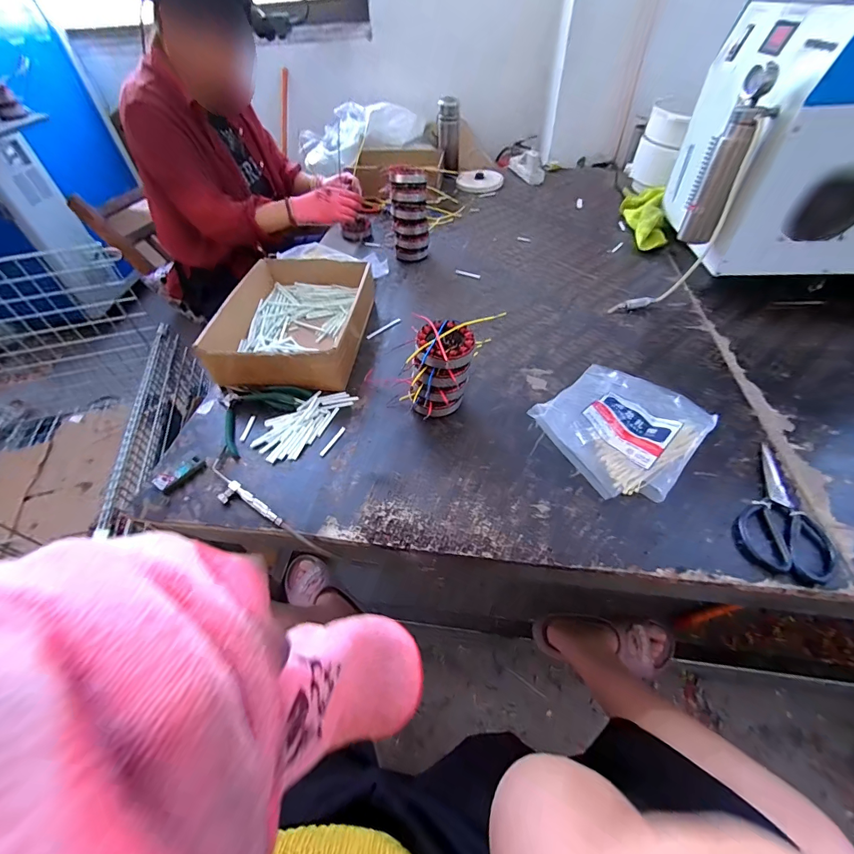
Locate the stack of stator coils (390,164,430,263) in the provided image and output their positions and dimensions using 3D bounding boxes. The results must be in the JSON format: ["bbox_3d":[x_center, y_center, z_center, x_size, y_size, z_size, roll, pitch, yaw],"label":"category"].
[{"bbox_3d":[-0.043,-0.522,0.934,0.086,0.182,0.093,-5,50,-2],"label":"stack of stator coils"}]

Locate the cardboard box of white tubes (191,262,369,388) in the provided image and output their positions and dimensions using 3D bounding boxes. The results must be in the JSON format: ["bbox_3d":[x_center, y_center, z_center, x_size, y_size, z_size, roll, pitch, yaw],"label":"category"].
[{"bbox_3d":[-0.247,-0.210,0.738,0.239,0.083,0.320,3,51,5],"label":"cardboard box of white tubes"}]

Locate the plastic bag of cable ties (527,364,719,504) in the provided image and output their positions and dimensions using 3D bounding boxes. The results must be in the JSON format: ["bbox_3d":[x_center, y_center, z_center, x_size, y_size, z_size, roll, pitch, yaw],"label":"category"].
[{"bbox_3d":[0.299,-0.016,0.571,0.196,0.055,0.243,37,60,28],"label":"plastic bag of cable ties"}]

